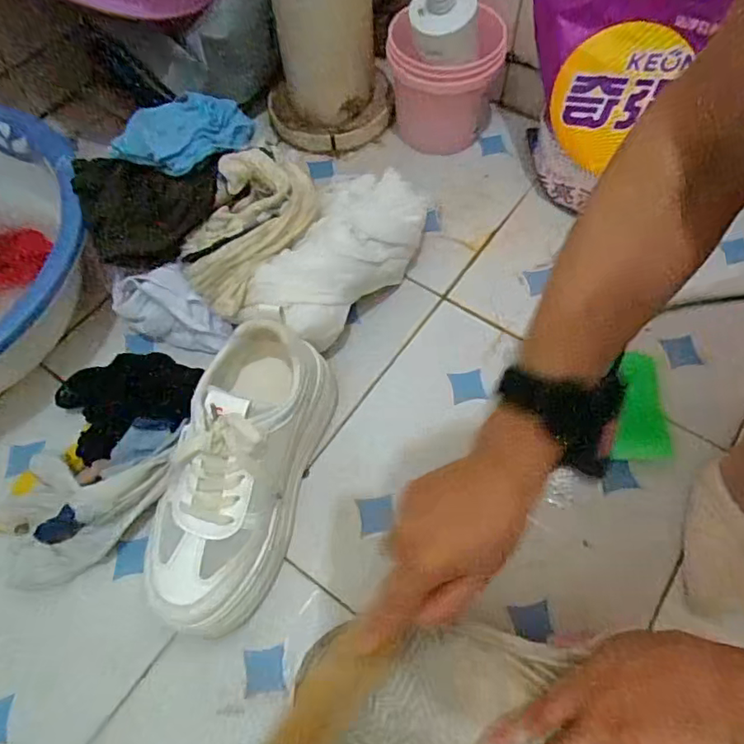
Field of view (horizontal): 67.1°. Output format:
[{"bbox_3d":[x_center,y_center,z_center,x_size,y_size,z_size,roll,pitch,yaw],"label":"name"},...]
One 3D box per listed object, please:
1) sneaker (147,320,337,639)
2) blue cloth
[{"bbox_3d":[-0.103,0.081,0.440,0.096,0.125,0.222,9,62,7],"label":"sneaker"},{"bbox_3d":[-0.170,-0.222,0.515,0.072,0.042,0.122,34,68,19],"label":"blue cloth"}]

